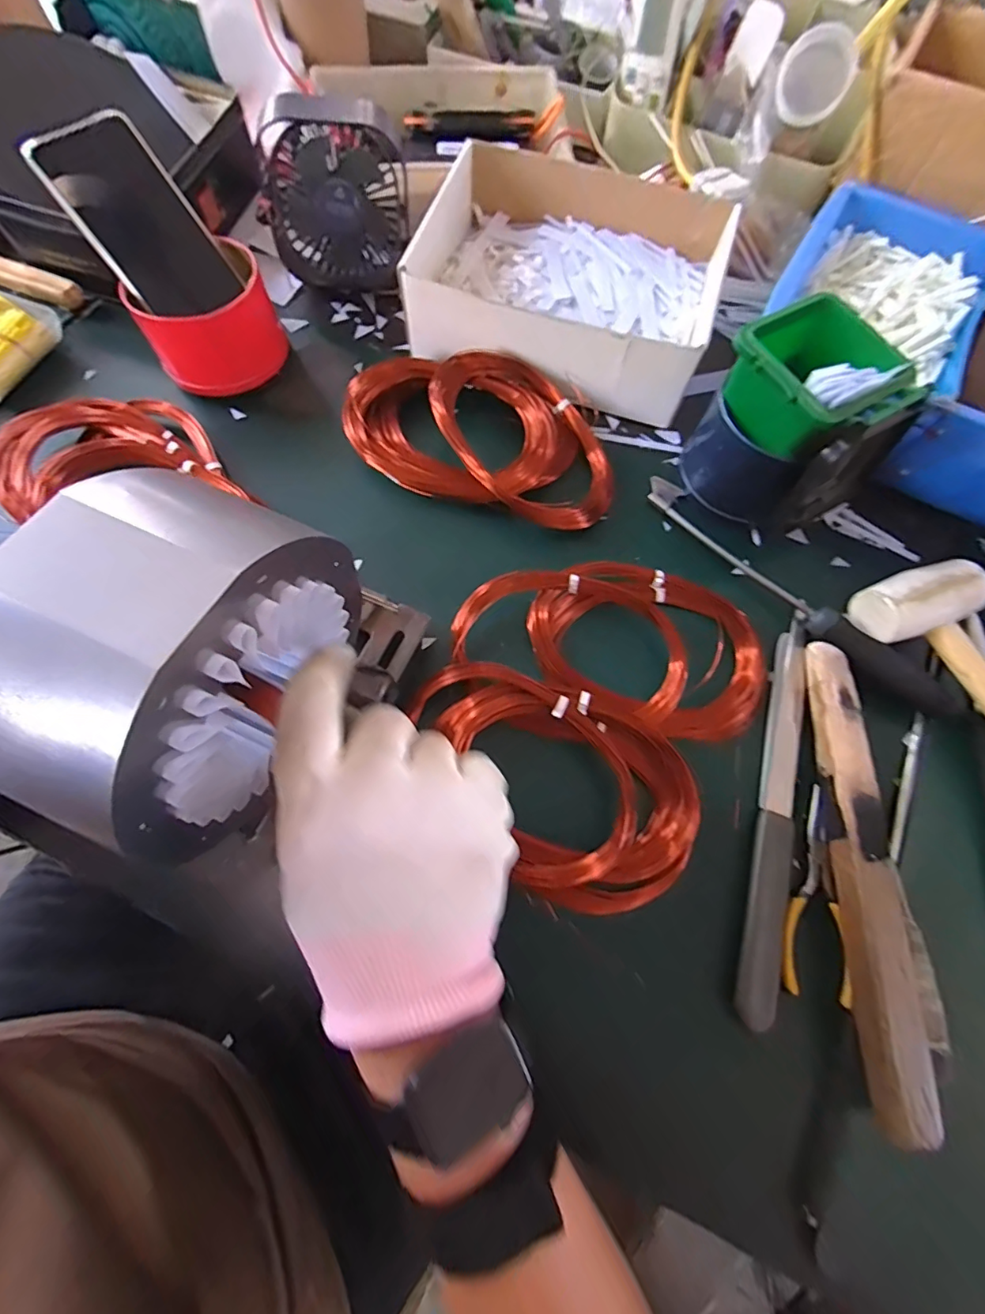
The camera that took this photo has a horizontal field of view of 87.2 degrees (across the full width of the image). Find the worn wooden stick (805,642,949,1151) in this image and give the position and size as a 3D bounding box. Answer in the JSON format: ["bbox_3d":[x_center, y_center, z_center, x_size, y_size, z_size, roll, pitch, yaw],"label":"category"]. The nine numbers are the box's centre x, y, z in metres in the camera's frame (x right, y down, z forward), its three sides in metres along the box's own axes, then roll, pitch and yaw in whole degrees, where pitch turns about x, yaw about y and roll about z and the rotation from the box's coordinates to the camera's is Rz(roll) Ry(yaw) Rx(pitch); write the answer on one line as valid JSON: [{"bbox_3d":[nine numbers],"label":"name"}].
[{"bbox_3d":[0.232,0.118,0.311,0.047,0.029,0.265,5,71,0],"label":"worn wooden stick"}]

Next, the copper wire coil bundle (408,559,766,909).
[{"bbox_3d":[0.064,0.026,0.343,0.200,0.026,0.229,31,73,8],"label":"copper wire coil bundle"}]

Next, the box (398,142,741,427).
[{"bbox_3d":[0.065,-0.323,0.443,0.237,0.073,0.189,15,71,3],"label":"box"}]

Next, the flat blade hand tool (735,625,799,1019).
[{"bbox_3d":[0.186,0.098,0.334,0.026,0.017,0.243,18,71,4],"label":"flat blade hand tool"}]

